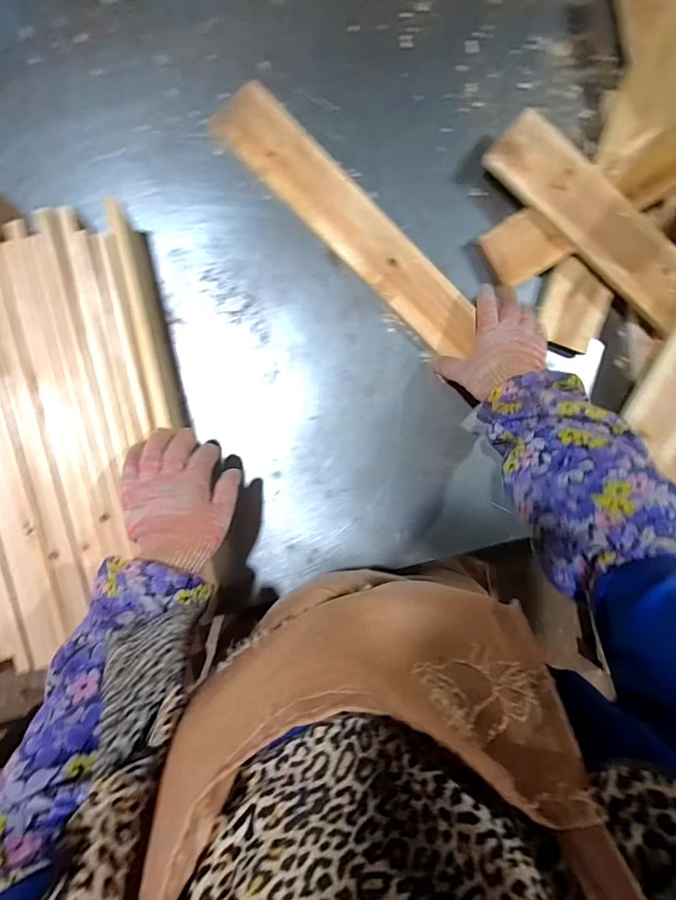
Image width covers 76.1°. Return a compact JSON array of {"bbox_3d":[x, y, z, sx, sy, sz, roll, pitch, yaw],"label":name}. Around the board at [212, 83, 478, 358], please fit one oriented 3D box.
[{"bbox_3d":[0.021,-0.286,0.549,0.406,0.019,0.078,43,88,-7],"label":"board"}]

